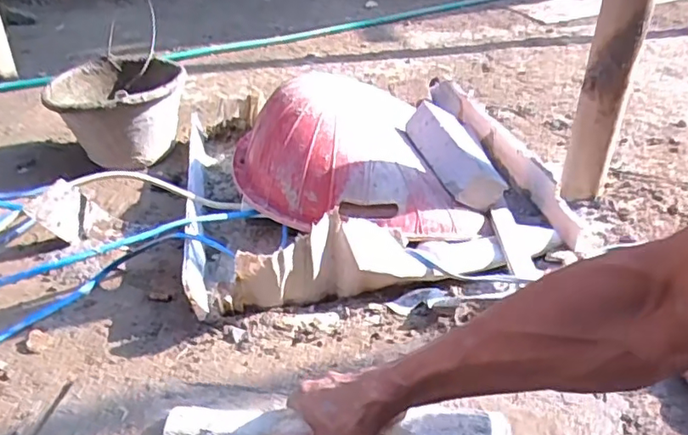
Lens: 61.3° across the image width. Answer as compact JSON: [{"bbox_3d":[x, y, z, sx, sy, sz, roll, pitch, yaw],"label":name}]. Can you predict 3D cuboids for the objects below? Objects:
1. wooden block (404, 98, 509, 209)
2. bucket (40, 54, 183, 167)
[{"bbox_3d":[0.170,-0.108,0.906,0.086,0.057,0.211,-12,49,-15],"label":"wooden block"},{"bbox_3d":[-0.424,-0.195,1.116,0.245,0.159,0.213,-13,35,-16],"label":"bucket"}]

